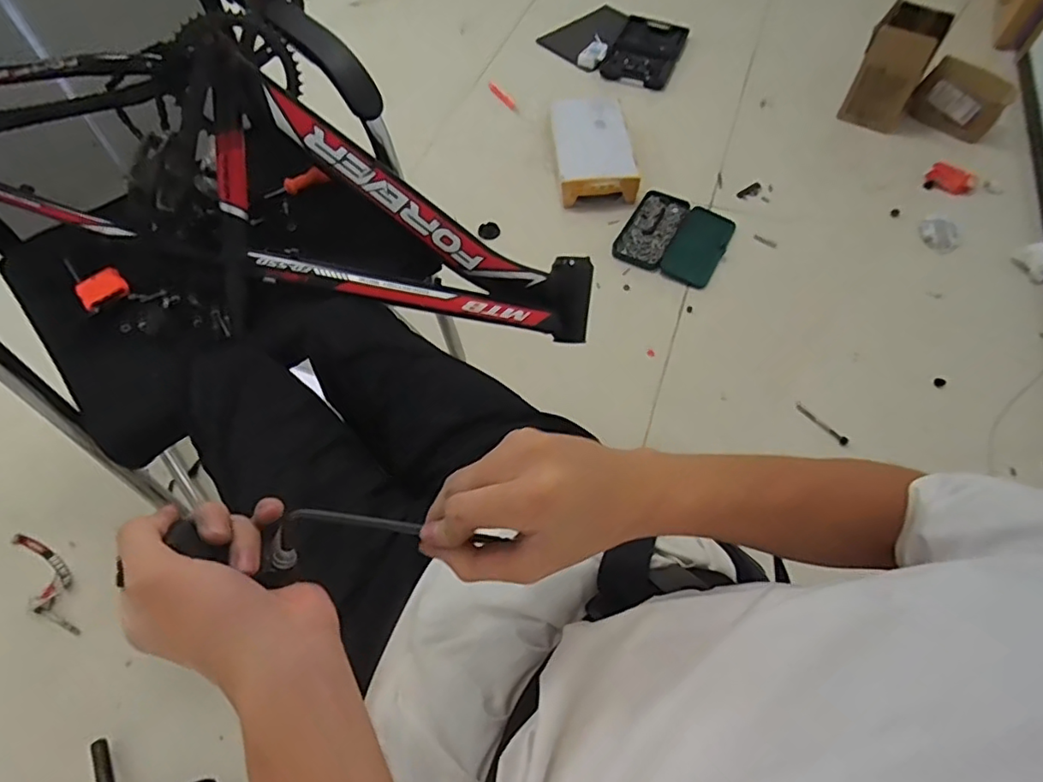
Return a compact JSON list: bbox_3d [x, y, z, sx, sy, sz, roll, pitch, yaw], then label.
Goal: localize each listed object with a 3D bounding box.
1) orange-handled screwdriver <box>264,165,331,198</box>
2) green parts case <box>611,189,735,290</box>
[{"bbox_3d":[-0.332,-0.304,0.848,0.097,0.024,0.016,-19,62,5],"label":"orange-handled screwdriver"},{"bbox_3d":[0.377,-0.379,1.415,0.243,0.042,0.256,28,65,14],"label":"green parts case"}]

